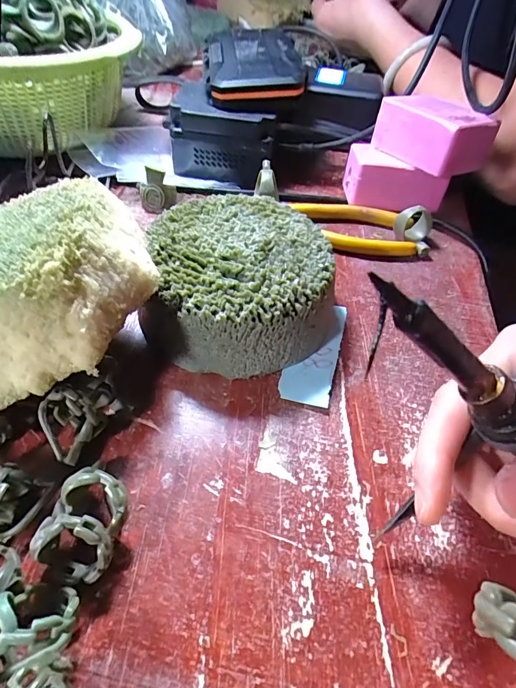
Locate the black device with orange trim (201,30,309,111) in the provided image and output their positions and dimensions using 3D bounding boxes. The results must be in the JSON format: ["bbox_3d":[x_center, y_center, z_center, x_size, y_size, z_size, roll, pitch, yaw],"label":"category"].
[{"bbox_3d":[-0.006,-0.219,0.319,0.071,0.029,0.112,-1,50,-7],"label":"black device with orange trim"}]

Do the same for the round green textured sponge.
[{"bbox_3d":[-0.009,-0.034,0.219,0.091,0.046,0.093,3,52,-3],"label":"round green textured sponge"}]

